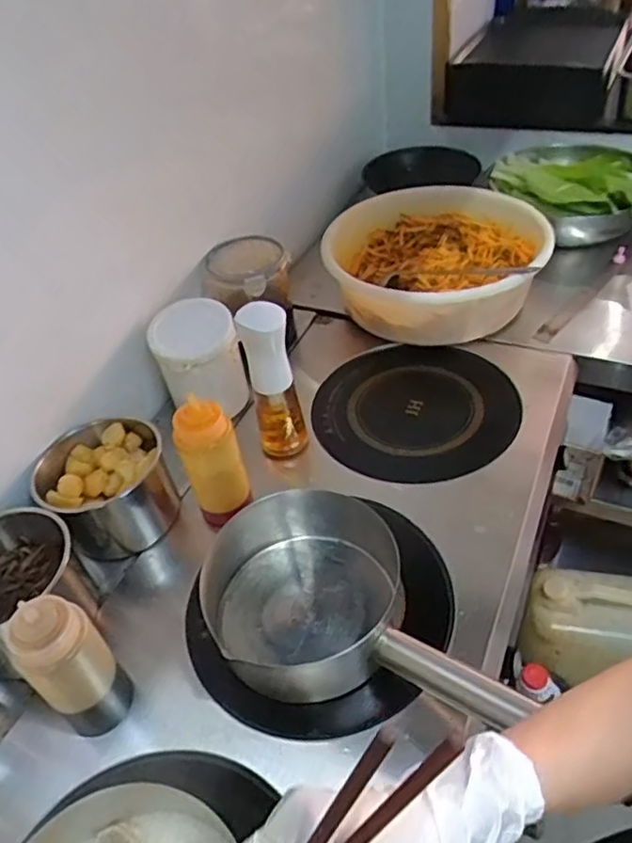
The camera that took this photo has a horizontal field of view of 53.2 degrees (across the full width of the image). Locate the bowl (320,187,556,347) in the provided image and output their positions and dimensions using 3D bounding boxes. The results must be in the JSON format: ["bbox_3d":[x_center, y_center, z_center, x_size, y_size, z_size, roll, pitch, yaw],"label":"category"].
[{"bbox_3d":[0.192,-0.276,1.117,0.376,0.142,0.397,-4,44,4],"label":"bowl"}]

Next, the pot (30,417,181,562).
[{"bbox_3d":[-0.268,0.084,0.820,0.152,0.132,0.143,-4,44,4],"label":"pot"}]

